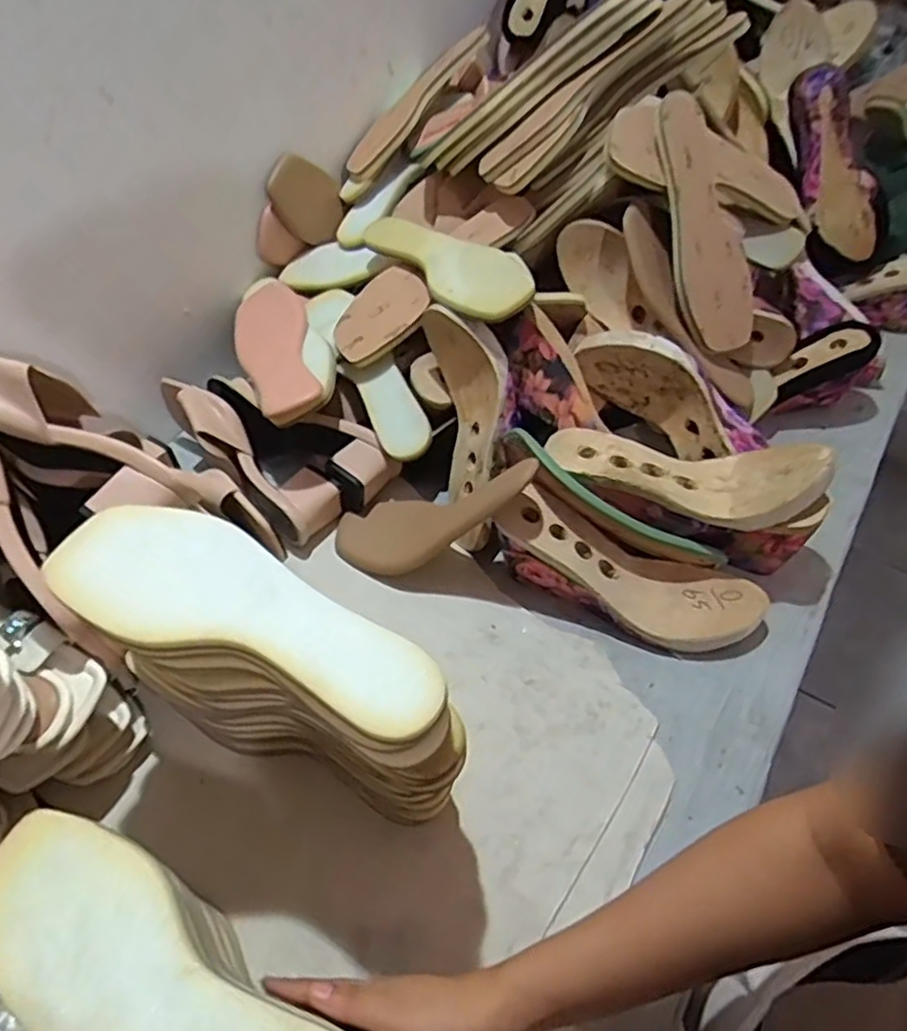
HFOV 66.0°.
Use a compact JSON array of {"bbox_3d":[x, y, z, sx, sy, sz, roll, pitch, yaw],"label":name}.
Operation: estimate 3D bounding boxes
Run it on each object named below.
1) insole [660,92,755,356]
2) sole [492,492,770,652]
[{"bbox_3d":[0.254,-0.289,0.690,0.094,0.236,0.024,-15,9,-29],"label":"insole"},{"bbox_3d":[0.153,0.049,0.616,0.244,0.055,0.081,25,55,-1],"label":"sole"}]

